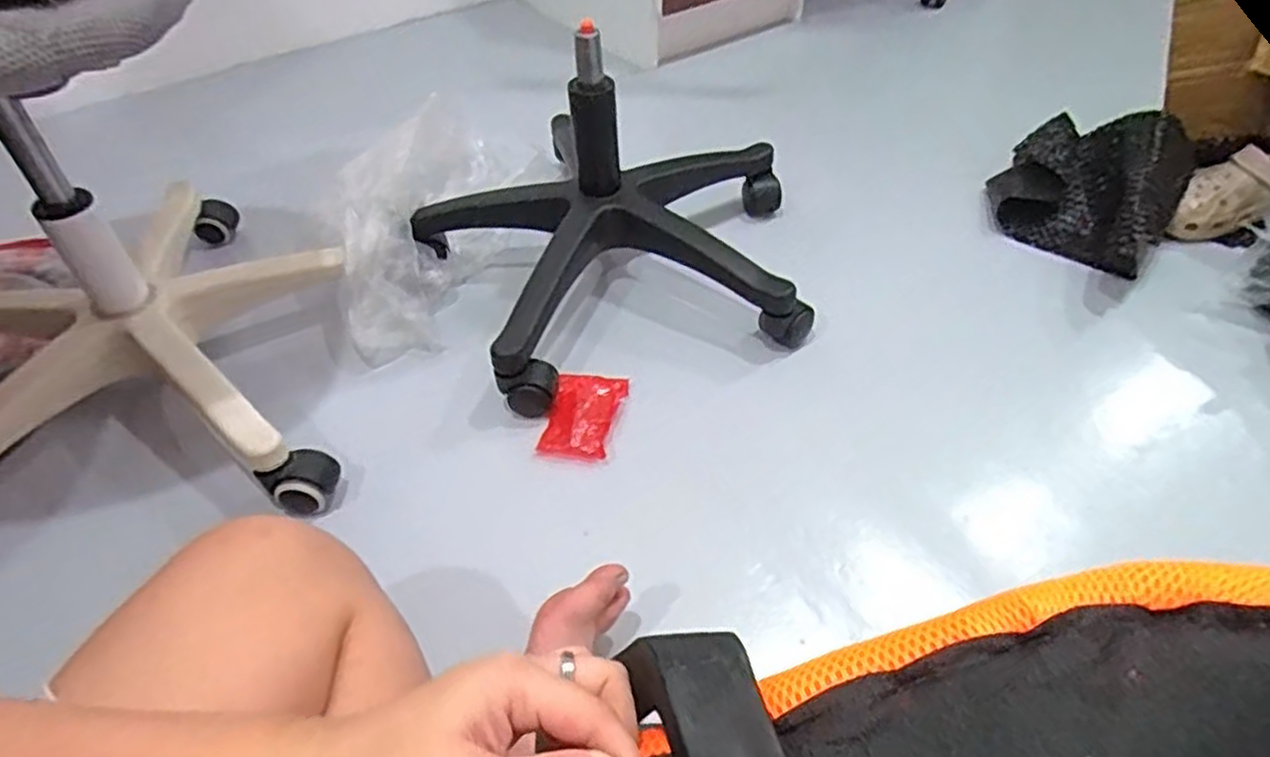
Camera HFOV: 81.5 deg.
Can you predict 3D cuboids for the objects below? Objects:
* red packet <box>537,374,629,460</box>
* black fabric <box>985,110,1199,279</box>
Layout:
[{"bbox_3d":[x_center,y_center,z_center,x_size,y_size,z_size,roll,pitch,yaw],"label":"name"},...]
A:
[{"bbox_3d":[-0.052,0.033,0.759,0.069,0.023,0.111,7,46,8],"label":"red packet"},{"bbox_3d":[0.603,-0.267,0.971,0.207,0.118,0.208,32,54,28],"label":"black fabric"}]

